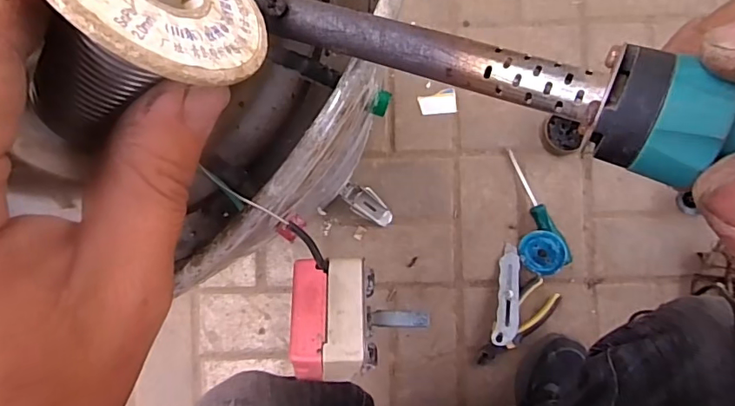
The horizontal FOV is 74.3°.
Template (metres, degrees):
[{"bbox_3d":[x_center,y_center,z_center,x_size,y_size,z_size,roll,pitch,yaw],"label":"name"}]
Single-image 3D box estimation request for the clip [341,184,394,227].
[{"bbox_3d":[0.000,0.003,0.722,0.090,0.011,0.039,36,89,-24],"label":"clip"}]

